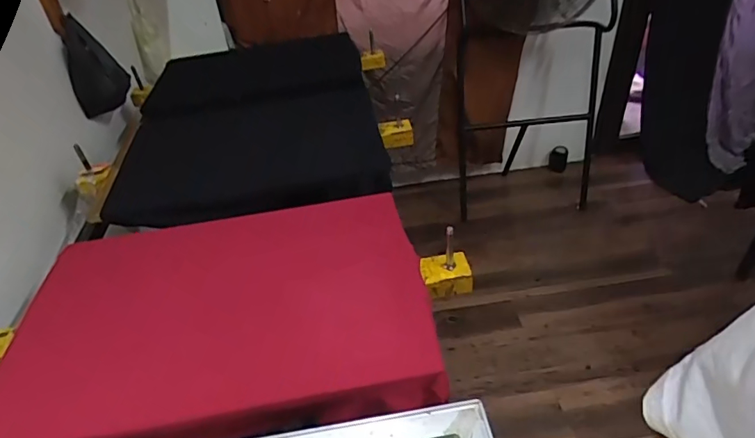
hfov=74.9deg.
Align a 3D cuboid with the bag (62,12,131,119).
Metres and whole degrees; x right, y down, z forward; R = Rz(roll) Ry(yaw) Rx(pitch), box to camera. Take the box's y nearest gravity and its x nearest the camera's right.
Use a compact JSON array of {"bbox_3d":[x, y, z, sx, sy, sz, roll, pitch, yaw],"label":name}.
[{"bbox_3d":[-0.728,-0.379,1.279,0.135,0.253,0.042,-17,39,-15],"label":"bag"}]

